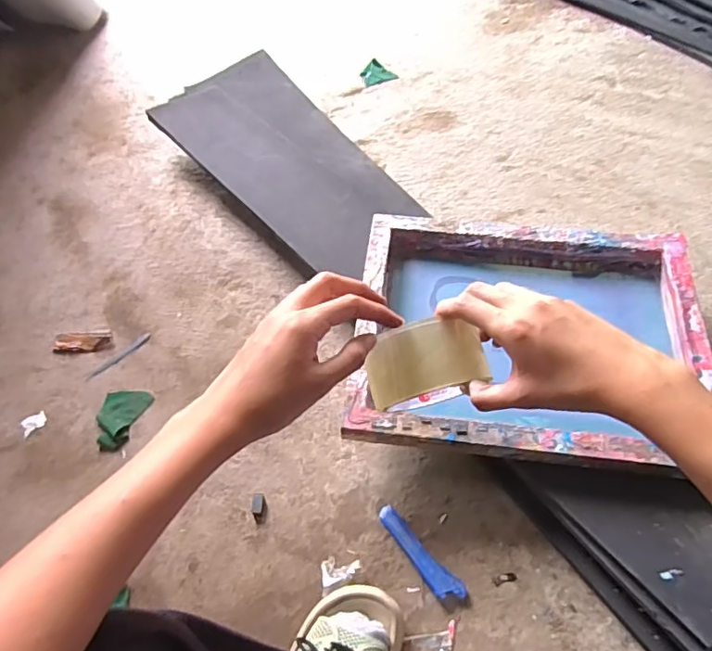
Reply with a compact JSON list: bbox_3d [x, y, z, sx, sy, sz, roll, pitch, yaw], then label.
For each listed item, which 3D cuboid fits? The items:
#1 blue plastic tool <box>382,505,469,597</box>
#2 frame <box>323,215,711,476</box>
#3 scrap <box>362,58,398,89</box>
[{"bbox_3d":[0.075,0.275,0.668,0.032,0.015,0.134,-38,63,-20],"label":"blue plastic tool"},{"bbox_3d":[0.229,0.013,0.757,0.441,0.070,0.355,4,56,6],"label":"frame"},{"bbox_3d":[0.043,-0.548,1.202,0.072,0.005,0.080,-20,59,-10],"label":"scrap"}]

